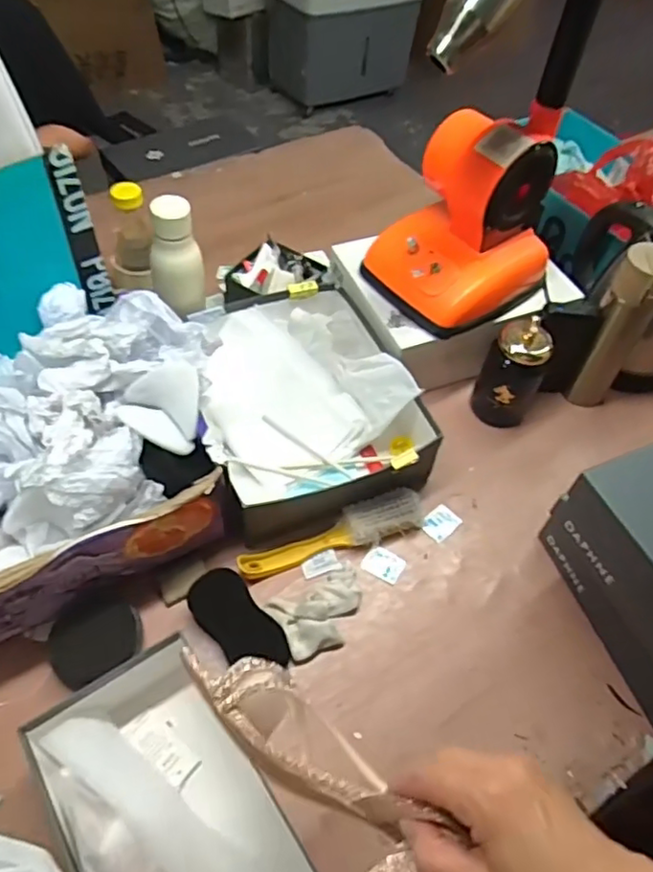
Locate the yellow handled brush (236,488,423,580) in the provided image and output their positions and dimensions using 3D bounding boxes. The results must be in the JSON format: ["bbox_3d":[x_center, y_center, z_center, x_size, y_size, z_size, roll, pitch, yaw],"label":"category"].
[{"bbox_3d":[0.009,0.118,0.731,0.224,0.031,0.053,-20,58,-17],"label":"yellow handled brush"}]

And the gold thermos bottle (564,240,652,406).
[{"bbox_3d":[0.373,-0.132,0.810,0.071,0.234,0.057,26,57,14],"label":"gold thermos bottle"}]

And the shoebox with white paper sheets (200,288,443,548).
[{"bbox_3d":[-0.030,-0.048,0.801,0.254,0.112,0.320,-15,57,-14],"label":"shoebox with white paper sheets"}]

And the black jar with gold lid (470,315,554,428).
[{"bbox_3d":[0.244,-0.081,0.818,0.073,0.159,0.065,26,57,14],"label":"black jar with gold lid"}]

